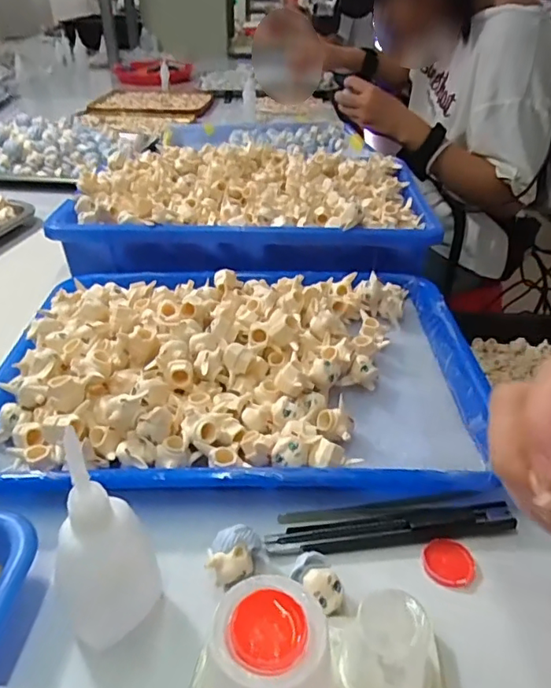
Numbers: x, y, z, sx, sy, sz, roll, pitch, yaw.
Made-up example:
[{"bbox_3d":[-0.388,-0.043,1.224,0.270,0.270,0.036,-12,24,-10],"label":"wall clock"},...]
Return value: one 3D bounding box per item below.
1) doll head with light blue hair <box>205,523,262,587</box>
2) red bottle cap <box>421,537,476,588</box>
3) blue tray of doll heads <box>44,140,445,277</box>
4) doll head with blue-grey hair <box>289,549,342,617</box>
[{"bbox_3d":[-0.021,0.106,0.270,0.021,0.022,0.026,11,35,15],"label":"doll head with light blue hair"},{"bbox_3d":[0.089,0.112,0.281,0.026,0.004,0.027,1,34,0],"label":"red bottle cap"},{"bbox_3d":[-0.029,-0.149,0.589,0.366,0.065,0.229,1,34,0],"label":"blue tray of doll heads"},{"bbox_3d":[0.021,0.113,0.258,0.025,0.019,0.020,24,40,30],"label":"doll head with blue-grey hair"}]

